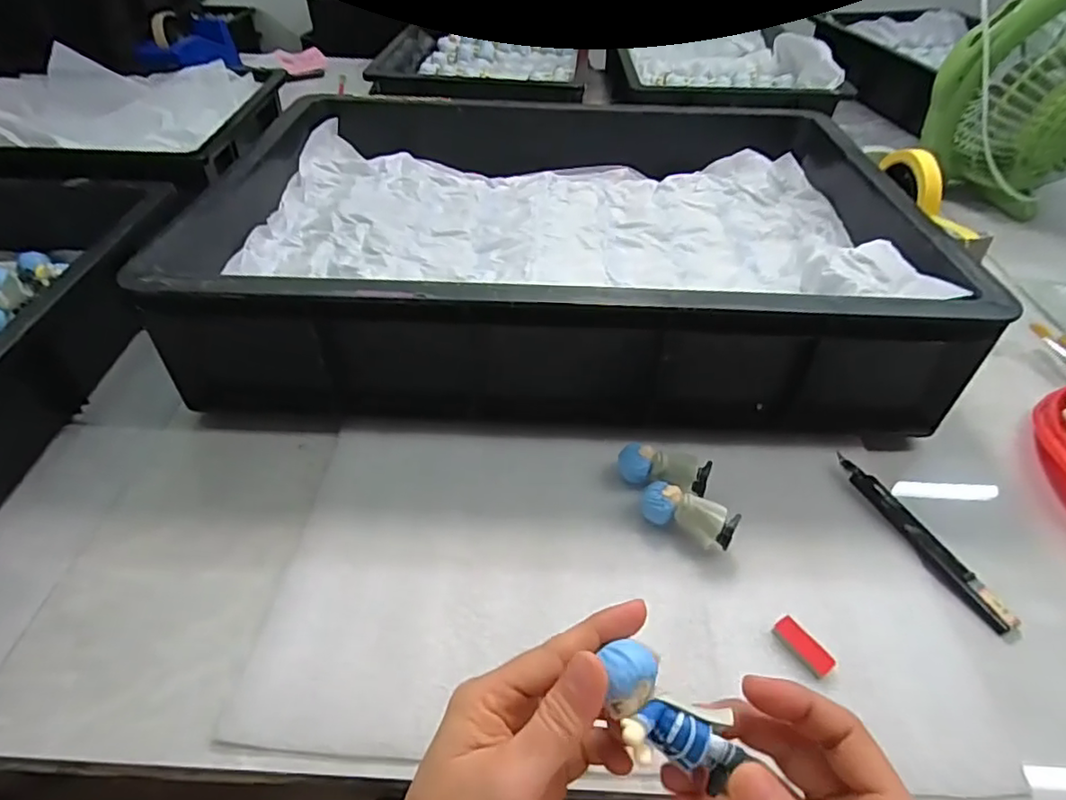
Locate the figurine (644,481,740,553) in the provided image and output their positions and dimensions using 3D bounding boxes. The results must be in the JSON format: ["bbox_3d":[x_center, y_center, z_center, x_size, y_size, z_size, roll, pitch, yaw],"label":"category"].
[{"bbox_3d":[0.101,0.077,0.385,0.058,0.033,0.022,26,50,23],"label":"figurine"}]

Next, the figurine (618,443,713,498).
[{"bbox_3d":[0.090,0.049,0.411,0.061,0.030,0.024,19,47,17],"label":"figurine"}]

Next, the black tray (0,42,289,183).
[{"bbox_3d":[-0.579,-0.340,0.737,0.473,0.104,0.300,2,44,0],"label":"black tray"}]

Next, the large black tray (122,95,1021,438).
[{"bbox_3d":[0.027,-0.174,0.550,0.575,0.114,0.413,2,44,0],"label":"large black tray"}]

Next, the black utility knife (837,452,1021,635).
[{"bbox_3d":[0.255,0.090,0.391,0.021,0.010,0.135,-18,52,-18],"label":"black utility knife"}]

